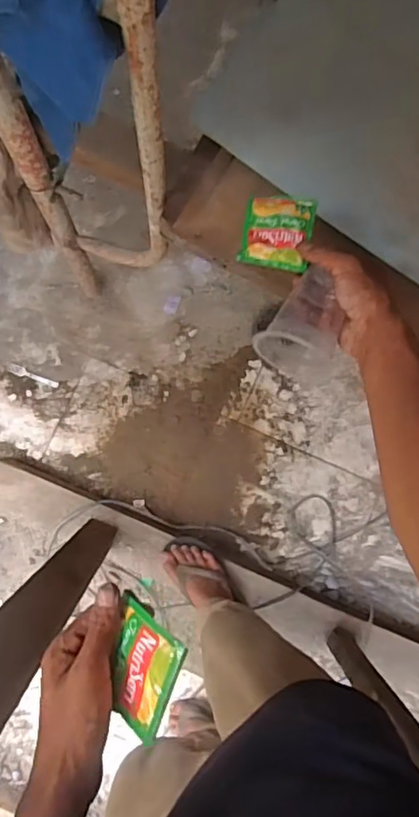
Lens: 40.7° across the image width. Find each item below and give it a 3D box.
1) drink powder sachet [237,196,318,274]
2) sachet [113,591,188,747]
[{"bbox_3d":[0.073,-0.189,0.603,0.072,0.016,0.087,9,73,12],"label":"drink powder sachet"},{"bbox_3d":[-0.054,0.189,0.413,0.073,0.009,0.074,21,92,43],"label":"sachet"}]

